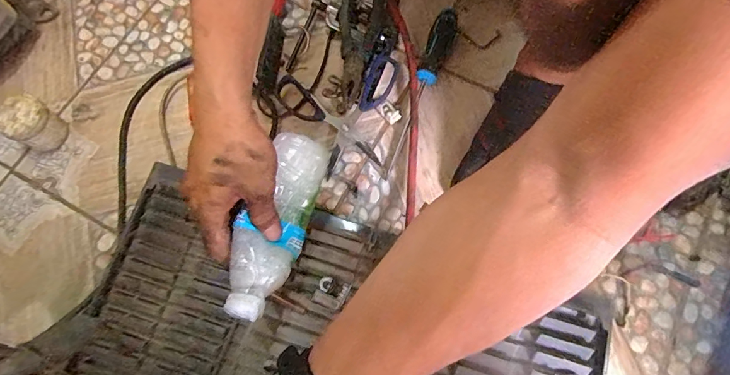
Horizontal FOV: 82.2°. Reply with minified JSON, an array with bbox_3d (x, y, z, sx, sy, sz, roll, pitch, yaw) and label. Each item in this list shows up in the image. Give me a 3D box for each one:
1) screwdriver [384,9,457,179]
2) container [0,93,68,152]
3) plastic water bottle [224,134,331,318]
[{"bbox_3d":[0.071,-0.127,0.551,0.030,0.034,0.241,21,73,8],"label":"screwdriver"},{"bbox_3d":[-0.423,-0.081,0.535,0.051,0.058,0.055,0,72,1],"label":"container"},{"bbox_3d":[-0.082,0.032,0.379,0.051,0.052,0.168,15,64,6],"label":"plastic water bottle"}]

